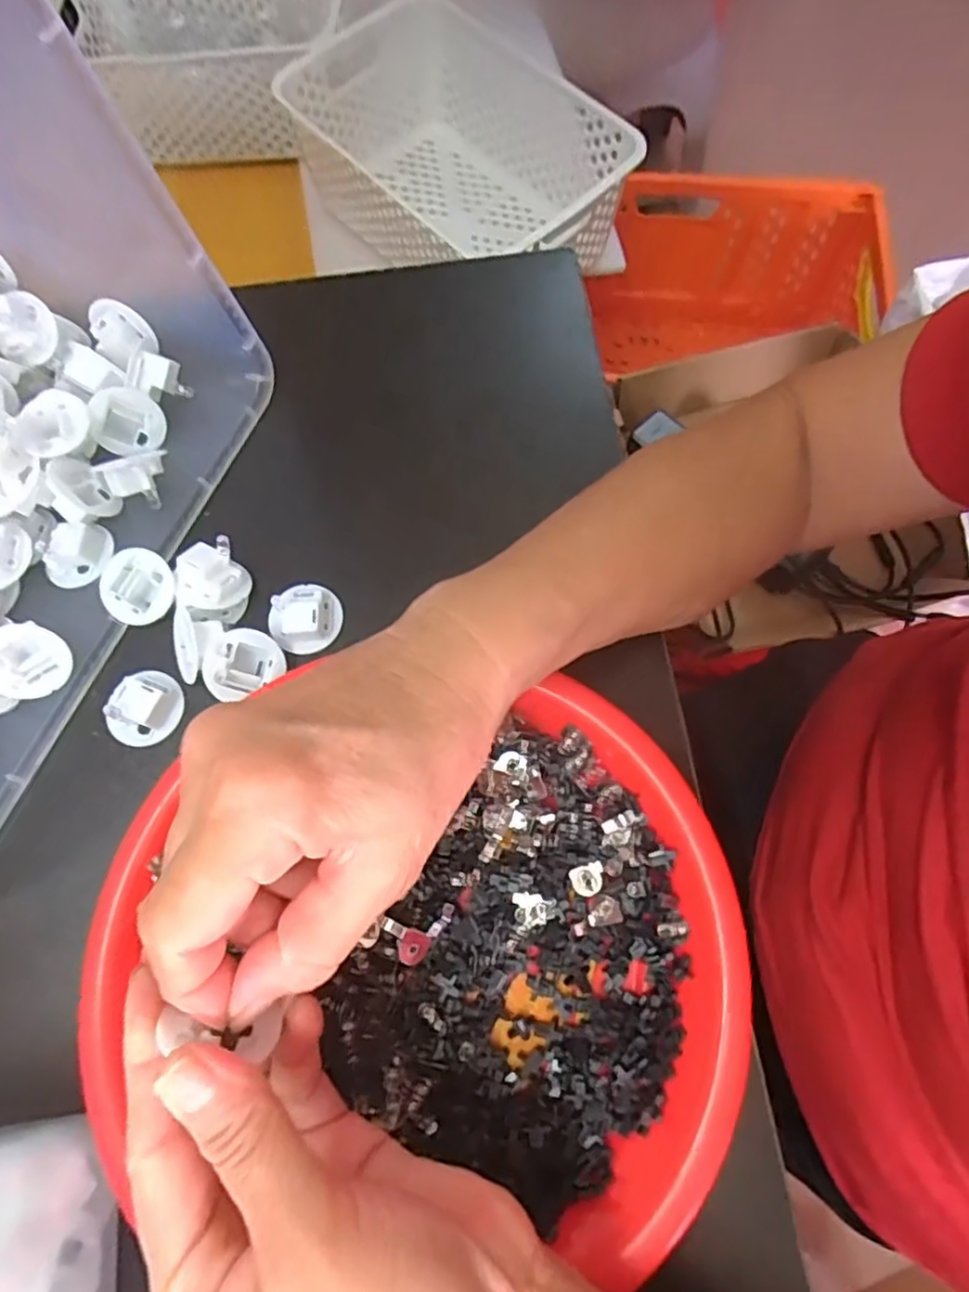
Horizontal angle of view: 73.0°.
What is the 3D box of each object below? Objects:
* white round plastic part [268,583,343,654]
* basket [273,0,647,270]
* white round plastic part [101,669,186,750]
[{"bbox_3d":[-0.080,-0.014,0.293,0.028,0.018,0.031,18,73,6],"label":"white round plastic part"},{"bbox_3d":[-0.020,-0.466,0.635,0.229,0.104,0.304,-37,76,-11],"label":"basket"},{"bbox_3d":[-0.148,0.026,0.282,0.029,0.018,0.032,17,73,6],"label":"white round plastic part"}]

